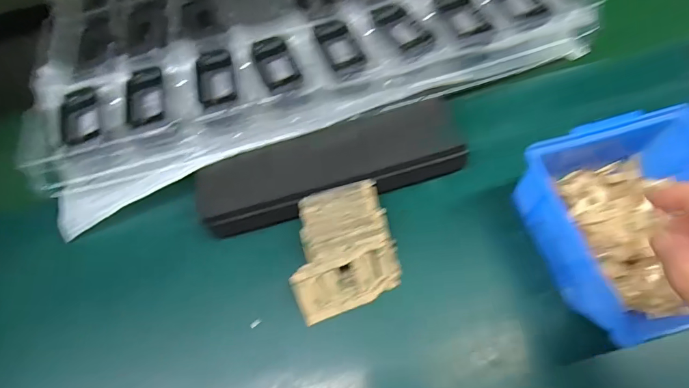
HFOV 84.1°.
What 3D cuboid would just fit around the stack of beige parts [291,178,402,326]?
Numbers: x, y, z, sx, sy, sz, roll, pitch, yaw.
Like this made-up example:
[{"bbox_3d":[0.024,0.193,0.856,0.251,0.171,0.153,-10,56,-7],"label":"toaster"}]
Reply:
[{"bbox_3d":[-0.003,0.042,0.294,0.080,0.024,0.088,-18,59,-4],"label":"stack of beige parts"}]

